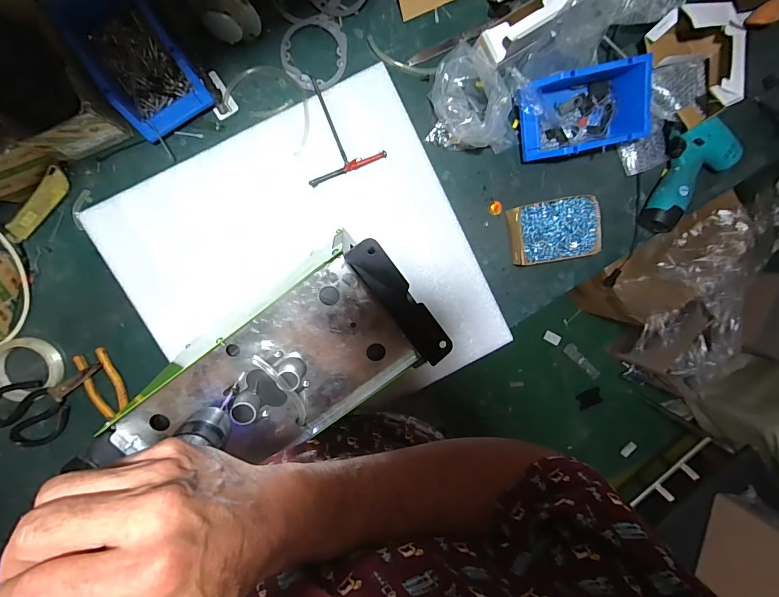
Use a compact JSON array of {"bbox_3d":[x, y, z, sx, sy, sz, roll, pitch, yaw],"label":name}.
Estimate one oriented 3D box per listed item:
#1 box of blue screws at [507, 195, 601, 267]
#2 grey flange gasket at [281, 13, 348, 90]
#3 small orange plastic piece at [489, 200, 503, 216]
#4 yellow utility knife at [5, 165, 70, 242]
[{"bbox_3d":[0.273,-0.113,0.629,0.136,0.059,0.098,-9,97,-4],"label":"box of blue screws"},{"bbox_3d":[-0.117,-0.382,0.582,0.099,0.004,0.109,4,96,-6],"label":"grey flange gasket"},{"bbox_3d":[0.183,-0.156,0.647,0.024,0.004,0.024,-12,97,-4],"label":"small orange plastic piece"},{"bbox_3d":[-0.527,-0.140,0.564,0.033,0.021,0.126,40,91,-8],"label":"yellow utility knife"}]

